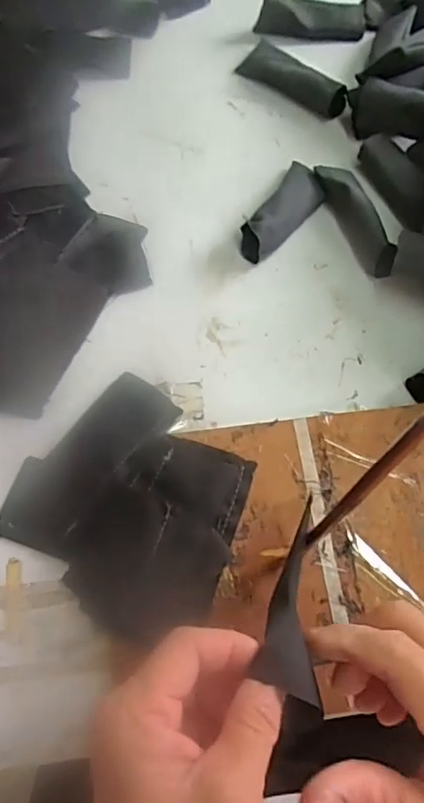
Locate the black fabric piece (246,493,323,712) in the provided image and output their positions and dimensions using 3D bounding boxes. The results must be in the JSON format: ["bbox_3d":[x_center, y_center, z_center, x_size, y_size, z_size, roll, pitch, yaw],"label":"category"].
[{"bbox_3d":[0.034,0.084,0.232,0.024,0.006,0.077,8,52,1],"label":"black fabric piece"}]

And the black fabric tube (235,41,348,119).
[{"bbox_3d":[0.075,-0.297,0.493,0.103,0.026,0.031,37,72,12],"label":"black fabric tube"}]

